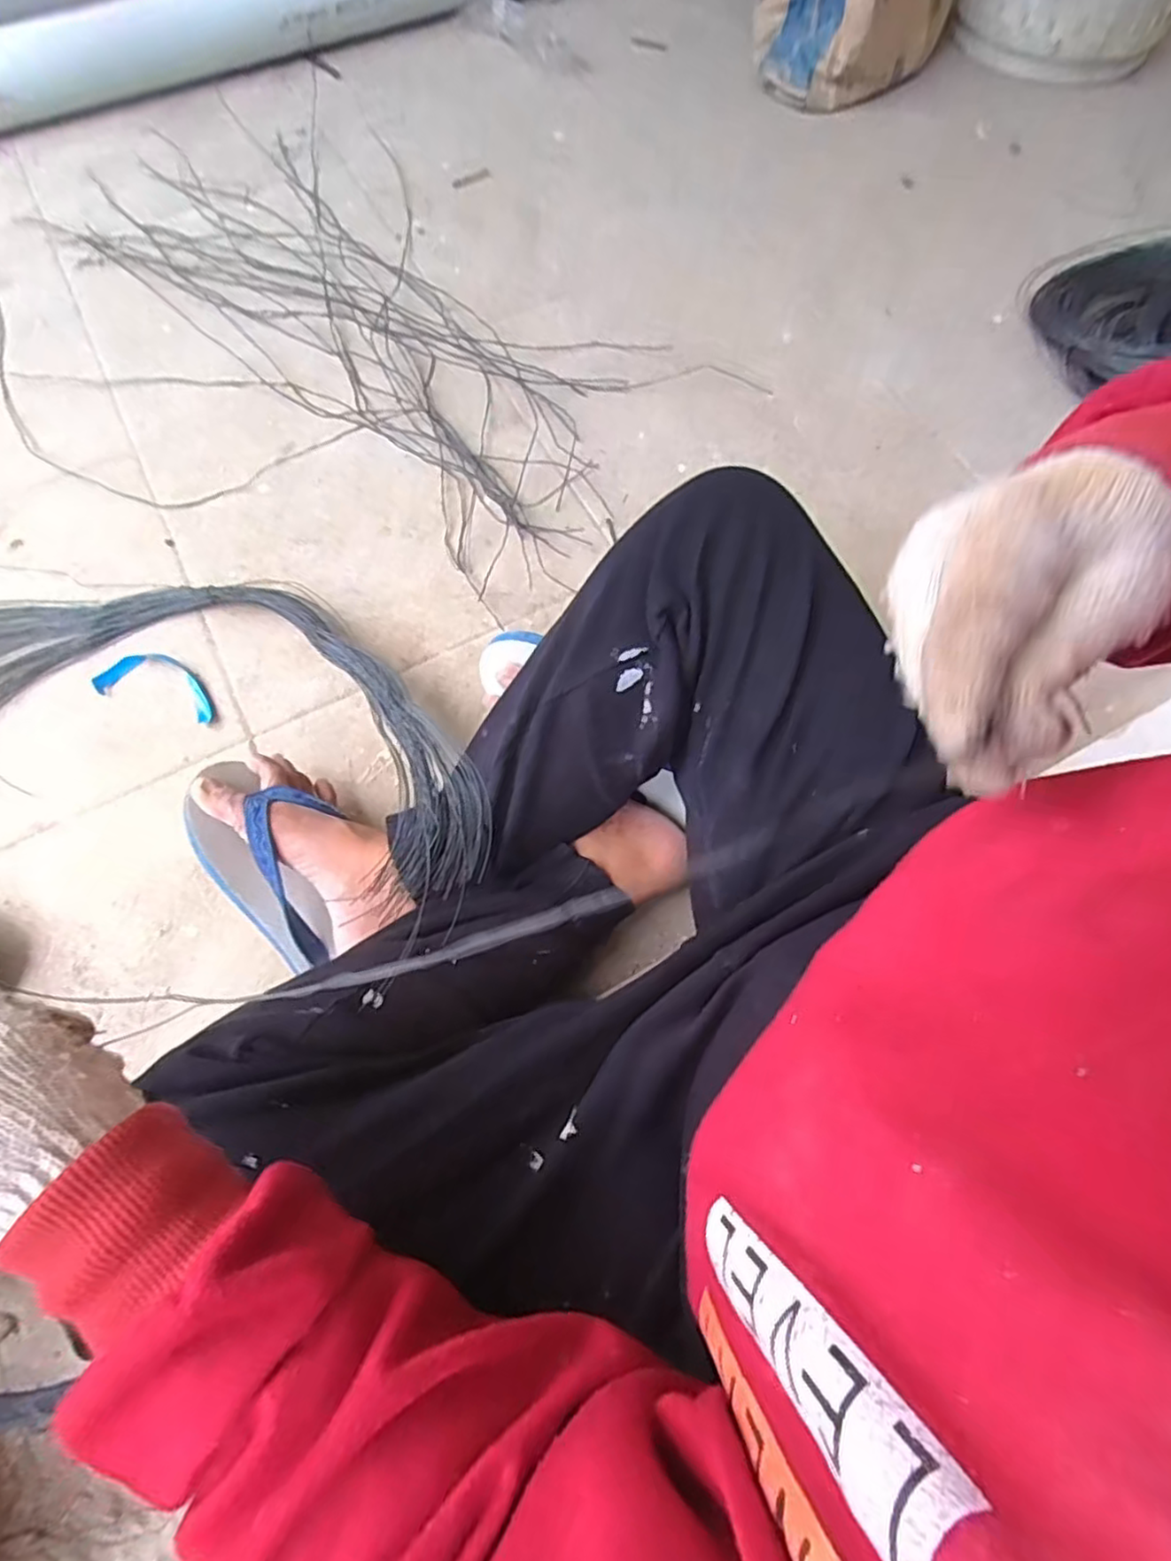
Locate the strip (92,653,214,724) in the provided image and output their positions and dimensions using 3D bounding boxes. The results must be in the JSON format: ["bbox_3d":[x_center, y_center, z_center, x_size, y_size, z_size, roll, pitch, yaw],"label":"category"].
[{"bbox_3d":[-0.388,-0.091,0.619,0.121,0.020,0.052,16,71,5],"label":"strip"}]

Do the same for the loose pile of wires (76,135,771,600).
[{"bbox_3d":[-0.237,-0.546,0.785,0.757,0.030,0.355,41,75,13],"label":"loose pile of wires"}]

